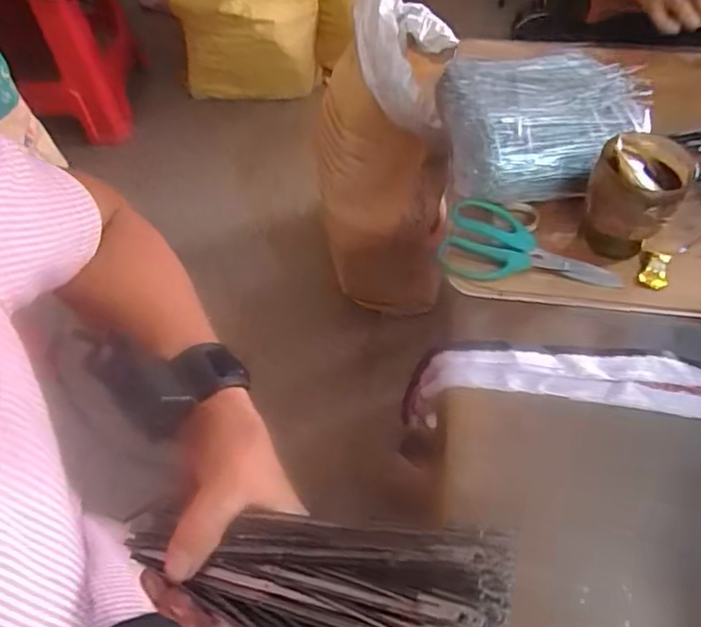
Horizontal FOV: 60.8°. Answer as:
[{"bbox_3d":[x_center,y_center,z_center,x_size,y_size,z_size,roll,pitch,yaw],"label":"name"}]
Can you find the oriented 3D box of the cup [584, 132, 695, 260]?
[{"bbox_3d":[0.289,-0.119,0.619,0.085,0.112,0.094,27,60,19],"label":"cup"}]

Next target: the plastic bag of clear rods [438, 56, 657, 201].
[{"bbox_3d":[0.230,-0.227,0.699,0.235,0.059,0.206,-1,55,1],"label":"plastic bag of clear rods"}]

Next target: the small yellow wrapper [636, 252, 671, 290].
[{"bbox_3d":[0.320,-0.046,0.624,0.026,0.014,0.040,24,59,17],"label":"small yellow wrapper"}]

